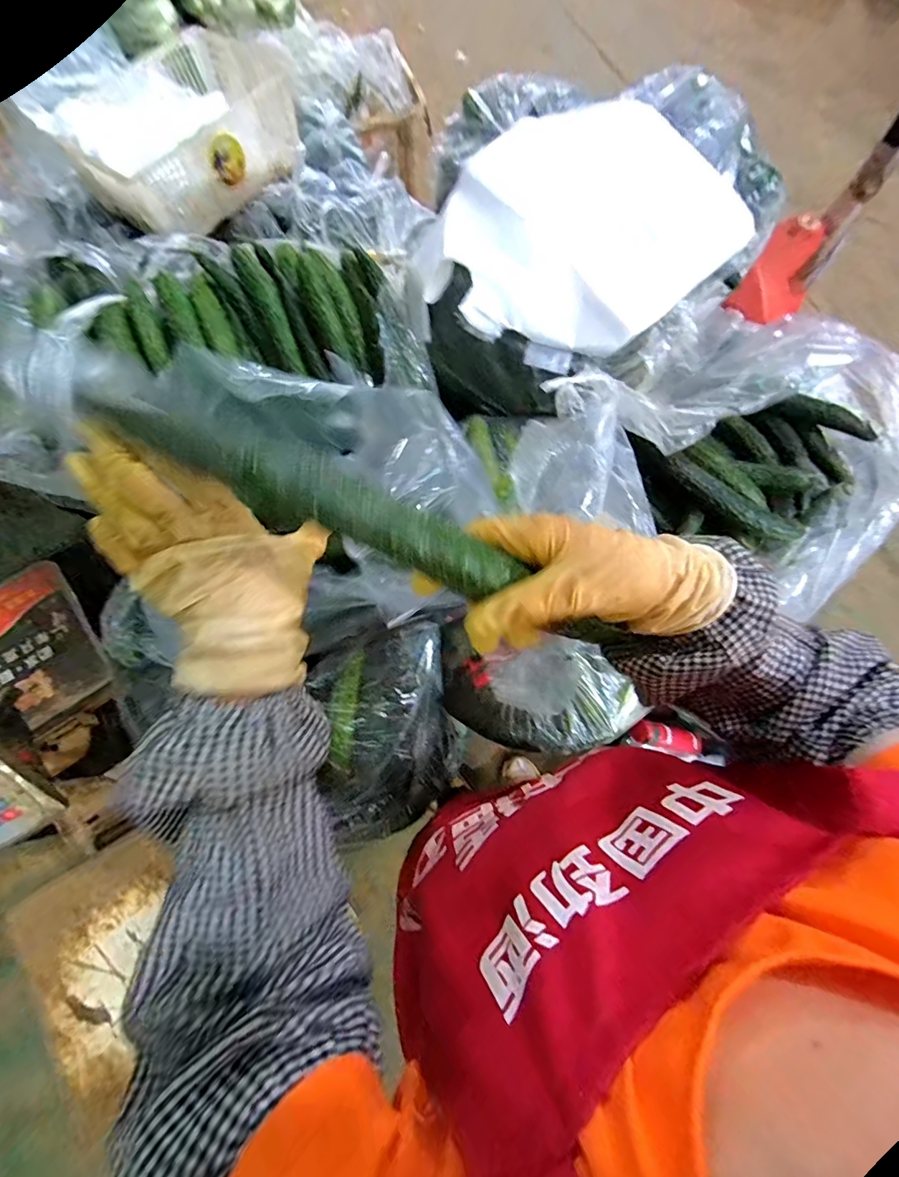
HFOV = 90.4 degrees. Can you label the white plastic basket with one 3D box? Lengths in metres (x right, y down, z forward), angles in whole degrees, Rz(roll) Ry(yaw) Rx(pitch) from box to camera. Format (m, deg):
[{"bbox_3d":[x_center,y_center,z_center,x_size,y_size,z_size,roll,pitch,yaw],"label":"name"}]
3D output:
[{"bbox_3d":[-0.650,-1.108,1.077,0.425,0.145,0.498,36,74,10],"label":"white plastic basket"}]

